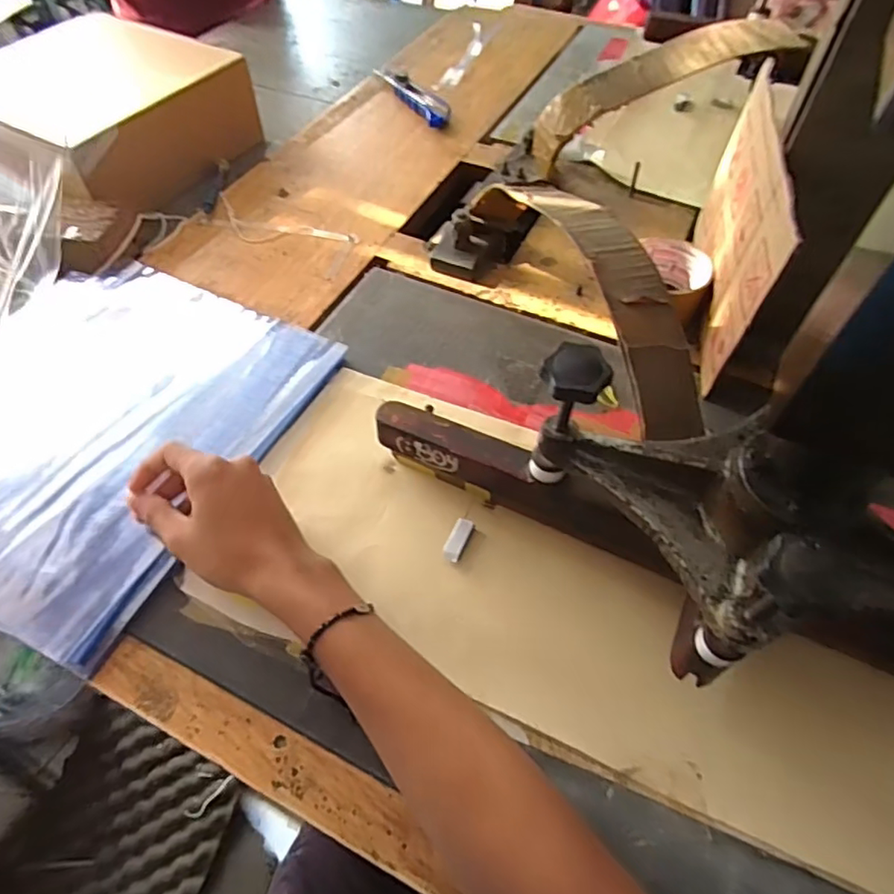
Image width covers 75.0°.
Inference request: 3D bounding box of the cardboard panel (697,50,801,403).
[{"bbox_3d":[0.242,-0.181,0.494,0.013,0.166,0.250,12,55,8],"label":"cardboard panel"}]

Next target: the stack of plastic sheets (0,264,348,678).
[{"bbox_3d":[-0.270,-0.016,0.465,0.252,0.019,0.317,21,57,14],"label":"stack of plastic sheets"}]

